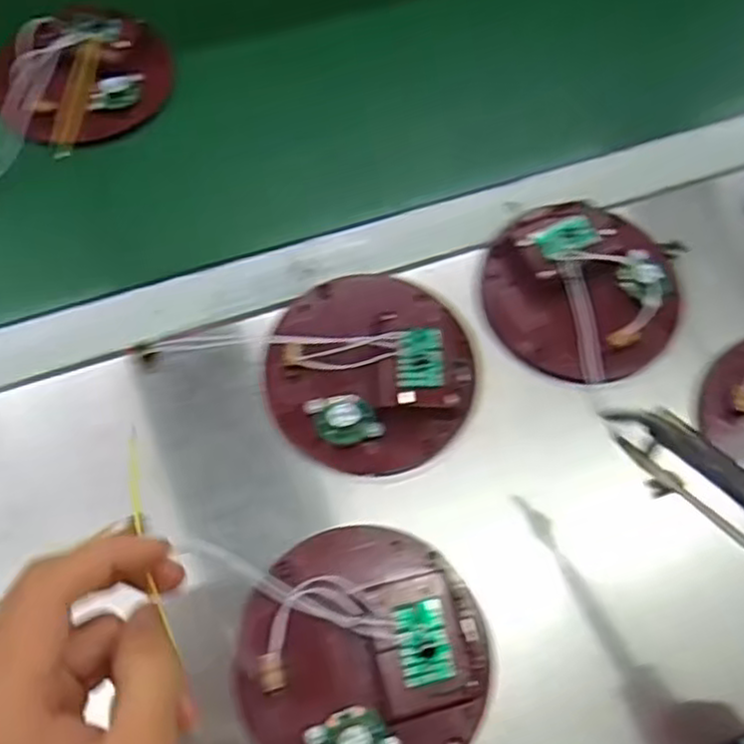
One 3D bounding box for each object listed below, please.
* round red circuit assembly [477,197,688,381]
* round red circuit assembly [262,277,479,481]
[{"bbox_3d":[0.127,-0.052,0.444,0.110,0.022,0.112,2,66,-4],"label":"round red circuit assembly"},{"bbox_3d":[-0.001,-0.007,0.414,0.111,0.024,0.115,2,66,-4],"label":"round red circuit assembly"}]

